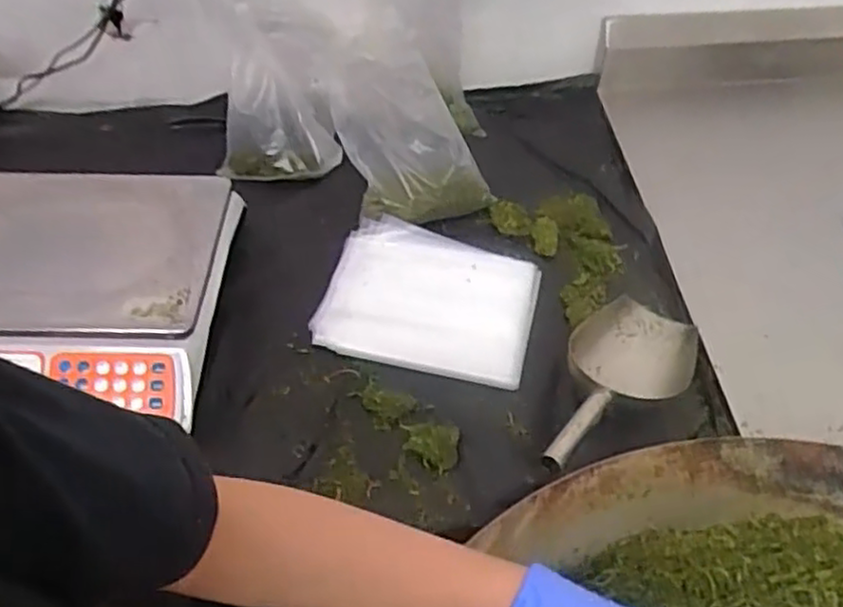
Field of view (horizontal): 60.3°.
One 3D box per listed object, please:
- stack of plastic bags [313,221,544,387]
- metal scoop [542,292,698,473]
[{"bbox_3d":[0.010,-0.008,0.857,0.242,0.020,0.198,13,55,11],"label":"stack of plastic bags"},{"bbox_3d":[0.196,0.084,0.756,0.124,0.053,0.292,33,40,23],"label":"metal scoop"}]

